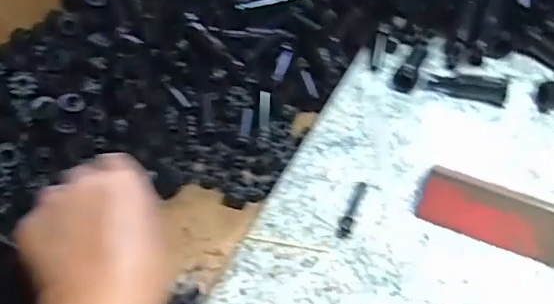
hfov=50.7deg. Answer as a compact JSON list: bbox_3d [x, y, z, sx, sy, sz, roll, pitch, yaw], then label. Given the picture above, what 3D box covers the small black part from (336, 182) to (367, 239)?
[{"bbox_3d":[0.053,0.040,0.415,0.010,0.005,0.049,15,55,15],"label":"small black part"}]

